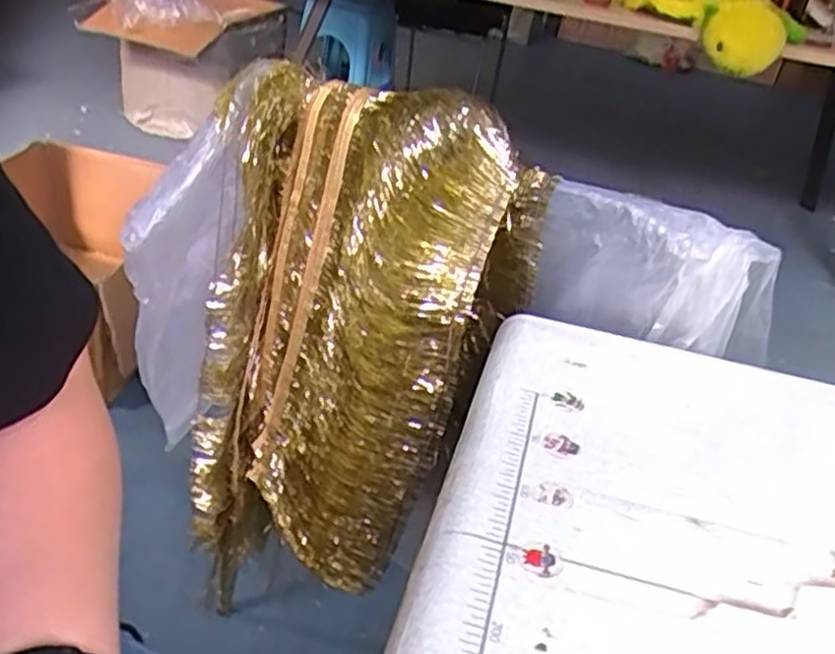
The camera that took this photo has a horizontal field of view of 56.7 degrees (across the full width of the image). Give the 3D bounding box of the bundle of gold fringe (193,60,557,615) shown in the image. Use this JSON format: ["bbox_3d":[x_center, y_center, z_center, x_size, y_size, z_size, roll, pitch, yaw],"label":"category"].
[{"bbox_3d":[-0.084,0.038,0.753,0.319,0.549,0.121,30,29,30],"label":"bundle of gold fringe"}]

